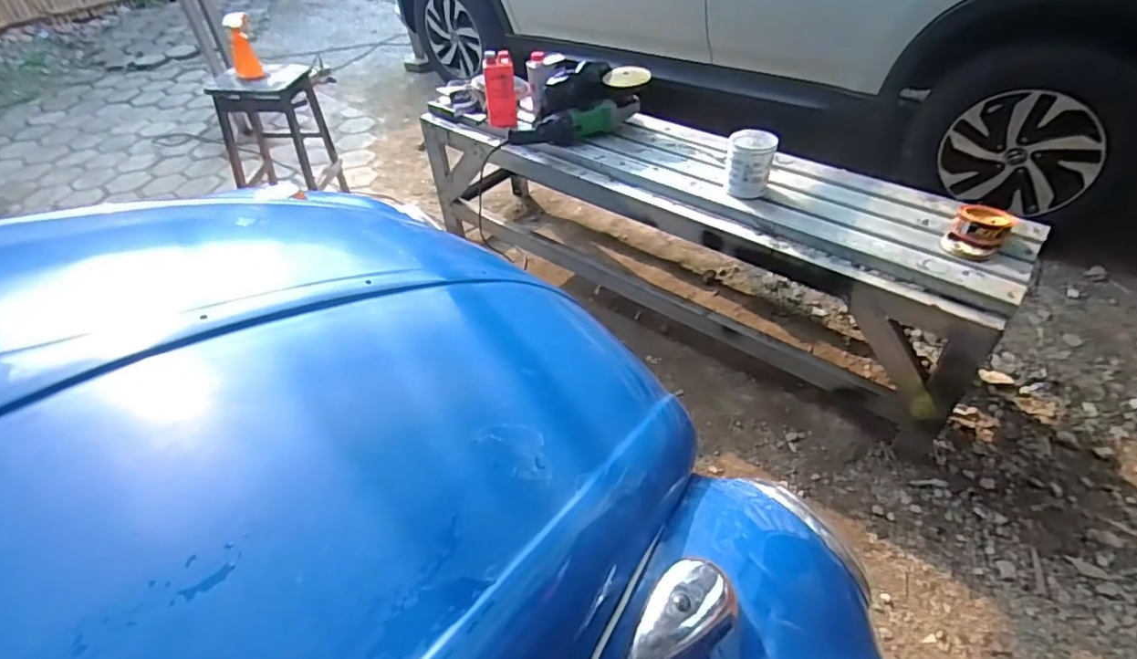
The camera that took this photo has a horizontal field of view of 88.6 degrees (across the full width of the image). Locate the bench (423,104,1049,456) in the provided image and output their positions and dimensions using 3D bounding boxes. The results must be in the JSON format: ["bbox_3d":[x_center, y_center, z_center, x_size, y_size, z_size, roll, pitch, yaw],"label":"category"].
[{"bbox_3d":[0.289,-0.295,1.751,1.712,0.507,0.357,25,50,27],"label":"bench"}]

